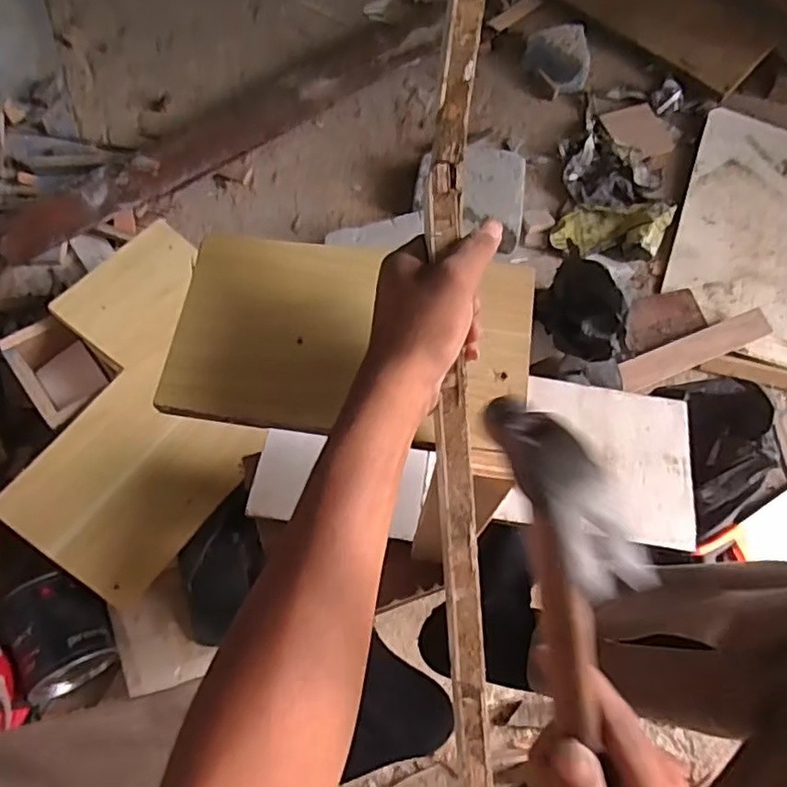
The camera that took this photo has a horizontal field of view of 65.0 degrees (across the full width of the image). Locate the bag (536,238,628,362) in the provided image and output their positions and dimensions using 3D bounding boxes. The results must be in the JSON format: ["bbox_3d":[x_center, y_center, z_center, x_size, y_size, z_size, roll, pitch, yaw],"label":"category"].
[{"bbox_3d":[0.305,-0.132,0.998,0.066,0.166,0.186,-27,72,-11],"label":"bag"}]

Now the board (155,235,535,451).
[{"bbox_3d":[-0.028,-0.042,0.443,0.250,0.013,0.146,7,66,2],"label":"board"}]

